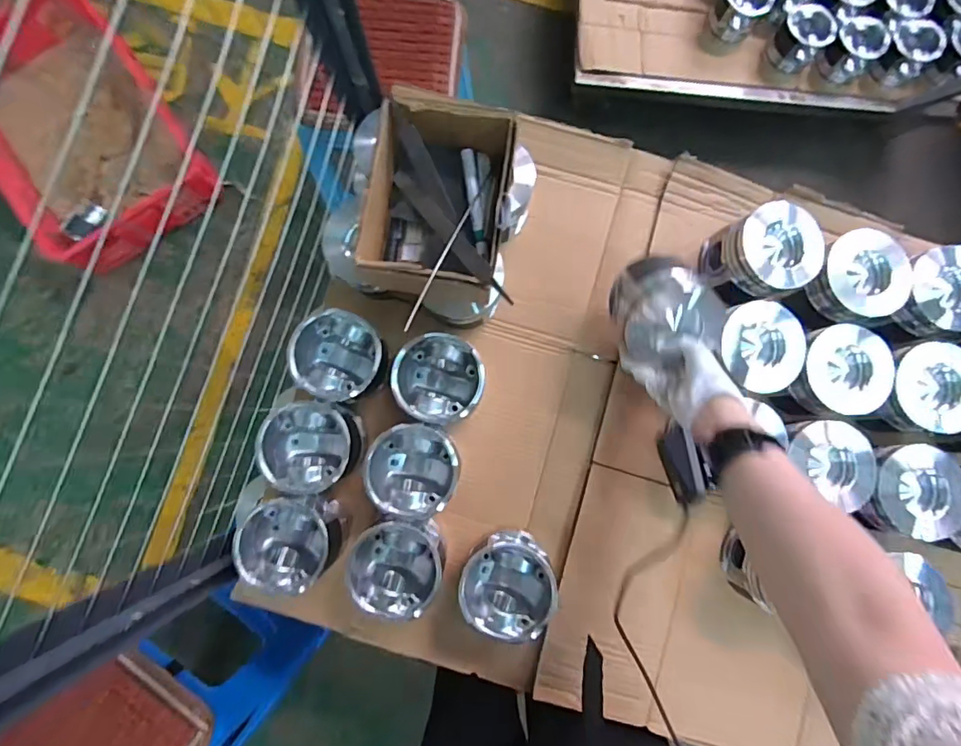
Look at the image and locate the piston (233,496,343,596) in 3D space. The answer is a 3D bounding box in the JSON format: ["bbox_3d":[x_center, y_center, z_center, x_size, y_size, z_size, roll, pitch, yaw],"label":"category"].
[{"bbox_3d":[-0.233,0.209,0.617,0.107,0.077,0.108,0,83,0],"label":"piston"}]

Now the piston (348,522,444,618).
[{"bbox_3d":[-0.102,0.236,0.620,0.109,0.091,0.104,0,83,0],"label":"piston"}]

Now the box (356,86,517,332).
[{"bbox_3d":[-0.046,-0.193,0.564,0.144,0.088,0.193,9,83,1],"label":"box"}]

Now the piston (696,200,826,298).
[{"bbox_3d":[0.376,-0.156,0.658,0.123,0.088,0.110,-19,84,-2],"label":"piston"}]

